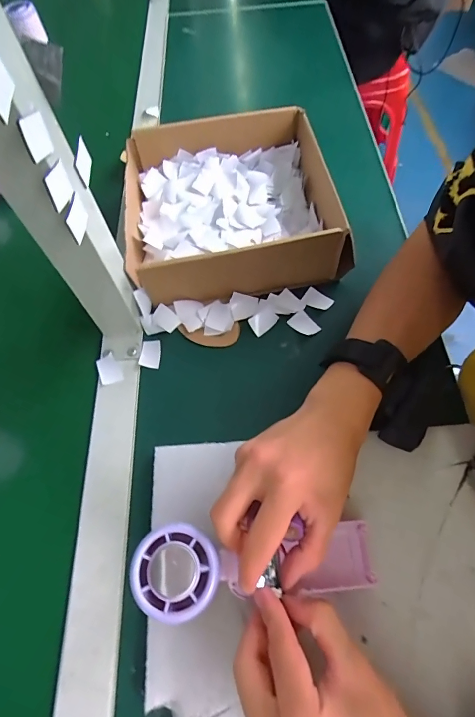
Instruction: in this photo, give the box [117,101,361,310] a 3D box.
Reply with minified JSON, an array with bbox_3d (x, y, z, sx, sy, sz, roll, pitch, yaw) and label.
[{"bbox_3d":[-0.006,-0.175,0.426,0.233,0.087,0.216,-9,61,-1],"label":"box"}]

